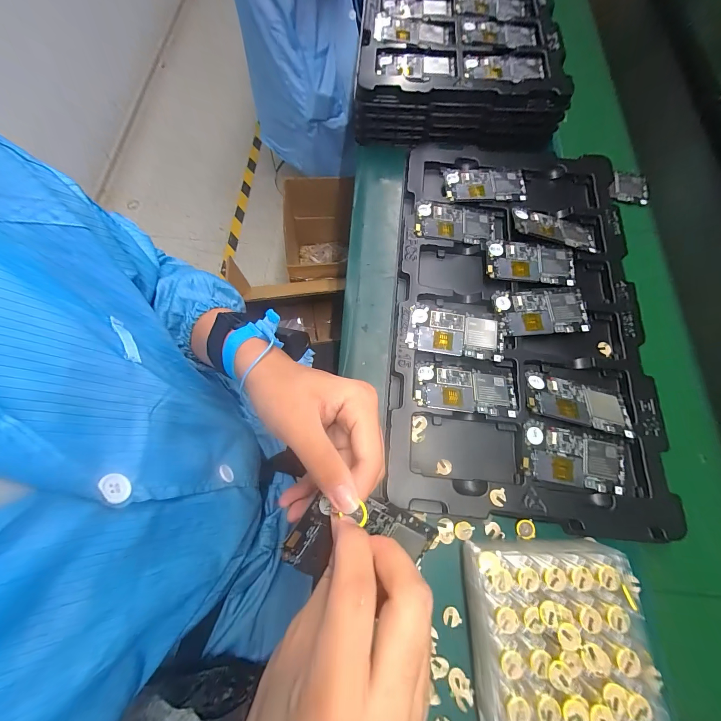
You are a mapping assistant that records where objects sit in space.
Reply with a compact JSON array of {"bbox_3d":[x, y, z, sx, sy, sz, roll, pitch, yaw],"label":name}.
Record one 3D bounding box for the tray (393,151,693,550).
[{"bbox_3d":[0.222,-0.078,0.437,0.329,0.033,0.552,7,70,2],"label":"tray"}]

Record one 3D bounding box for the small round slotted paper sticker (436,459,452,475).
[{"bbox_3d":[0.100,0.127,0.368,0.019,0.004,0.017,1,71,-2],"label":"small round slotted paper sticker"}]

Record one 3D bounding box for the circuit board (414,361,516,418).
[{"bbox_3d":[0.131,0.036,0.389,0.124,0.007,0.062,8,56,3],"label":"circuit board"}]

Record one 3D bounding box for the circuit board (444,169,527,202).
[{"bbox_3d":[0.200,-0.283,0.493,0.124,0.006,0.064,-1,71,-3],"label":"circuit board"}]

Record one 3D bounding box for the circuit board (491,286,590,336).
[{"bbox_3d":[0.248,-0.068,0.421,0.126,0.005,0.065,-4,71,-4],"label":"circuit board"}]

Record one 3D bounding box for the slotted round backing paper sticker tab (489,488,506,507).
[{"bbox_3d":[0.155,0.154,0.346,0.018,0.004,0.017,0,70,-1],"label":"slotted round backing paper sticker tab"}]

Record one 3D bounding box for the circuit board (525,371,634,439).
[{"bbox_3d":[0.270,0.053,0.382,0.123,0.006,0.062,15,54,3],"label":"circuit board"}]

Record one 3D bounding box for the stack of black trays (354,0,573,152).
[{"bbox_3d":[0.174,-0.666,0.593,0.322,0.083,0.606,4,71,-1],"label":"stack of black trays"}]

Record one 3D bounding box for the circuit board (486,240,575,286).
[{"bbox_3d":[0.248,-0.141,0.446,0.126,0.006,0.064,7,71,0],"label":"circuit board"}]

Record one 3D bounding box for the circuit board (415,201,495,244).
[{"bbox_3d":[0.145,-0.212,0.470,0.121,0.006,0.064,7,71,0],"label":"circuit board"}]

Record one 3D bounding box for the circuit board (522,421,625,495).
[{"bbox_3d":[0.252,0.115,0.358,0.121,0.006,0.063,11,71,1],"label":"circuit board"}]

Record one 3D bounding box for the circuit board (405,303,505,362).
[{"bbox_3d":[0.125,-0.037,0.407,0.125,0.005,0.063,9,72,3],"label":"circuit board"}]

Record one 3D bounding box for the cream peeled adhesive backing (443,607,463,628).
[{"bbox_3d":[0.096,0.273,0.325,0.018,0.004,0.018,0,70,-1],"label":"cream peeled adhesive backing"}]

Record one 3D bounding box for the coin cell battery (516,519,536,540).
[{"bbox_3d":[0.188,0.193,0.350,0.019,0.007,0.020,10,71,1],"label":"coin cell battery"}]

